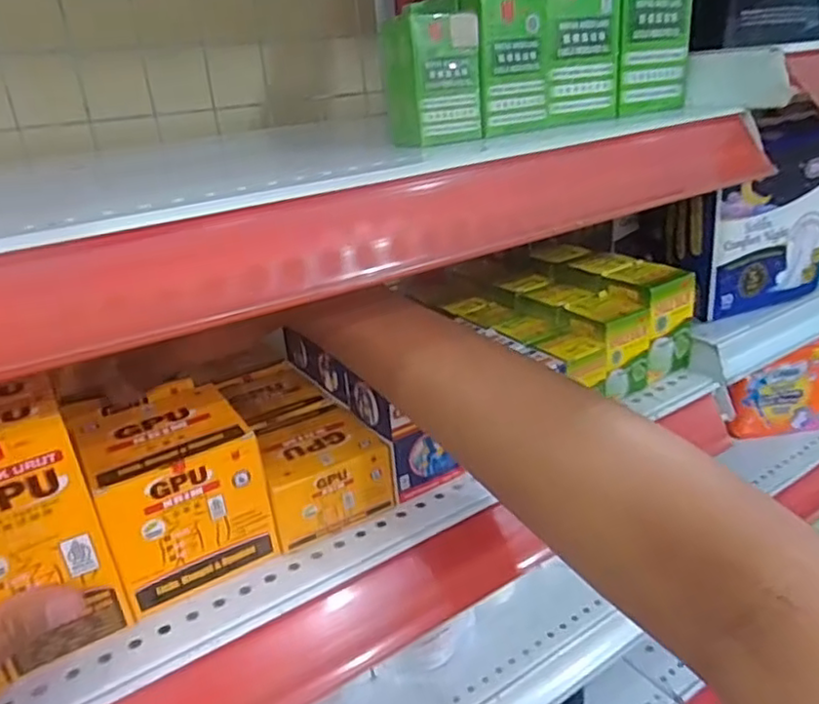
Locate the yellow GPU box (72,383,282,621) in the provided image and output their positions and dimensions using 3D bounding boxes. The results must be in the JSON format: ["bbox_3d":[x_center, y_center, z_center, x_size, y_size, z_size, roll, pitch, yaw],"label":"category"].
[{"bbox_3d":[-0.114,0.070,0.318,0.070,0.073,0.067,-18,27,-27],"label":"yellow GPU box"}]

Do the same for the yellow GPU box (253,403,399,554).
[{"bbox_3d":[-0.048,0.065,0.352,0.064,0.044,0.062,-15,26,-22],"label":"yellow GPU box"}]

